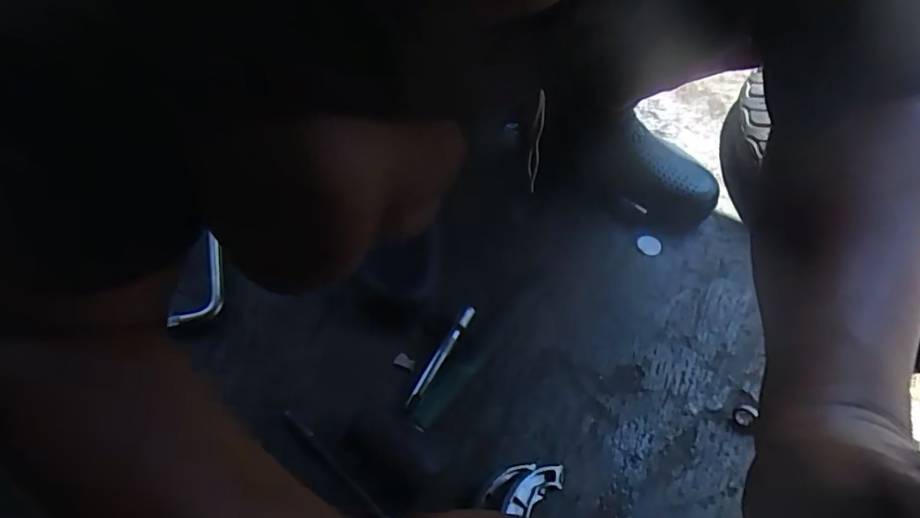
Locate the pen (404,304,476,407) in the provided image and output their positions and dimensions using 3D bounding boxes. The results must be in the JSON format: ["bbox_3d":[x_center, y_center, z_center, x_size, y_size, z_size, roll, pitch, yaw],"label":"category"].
[{"bbox_3d":[-0.019,0.097,0.550,0.014,0.013,0.119,28,59,14],"label":"pen"}]

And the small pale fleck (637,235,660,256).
[{"bbox_3d":[0.231,-0.017,0.653,0.029,0.006,0.022,36,61,19],"label":"small pale fleck"}]

